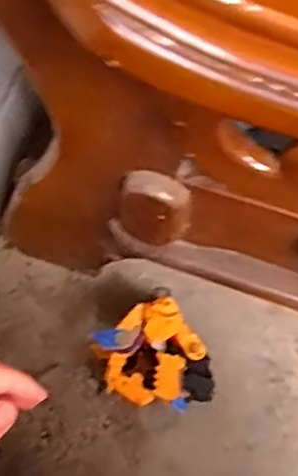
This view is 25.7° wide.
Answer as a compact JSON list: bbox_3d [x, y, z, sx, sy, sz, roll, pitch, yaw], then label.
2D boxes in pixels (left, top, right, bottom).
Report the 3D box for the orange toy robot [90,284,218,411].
[{"bbox_3d":[0.005,0.141,0.728,0.107,0.080,0.122,-31,69,-18],"label":"orange toy robot"}]

